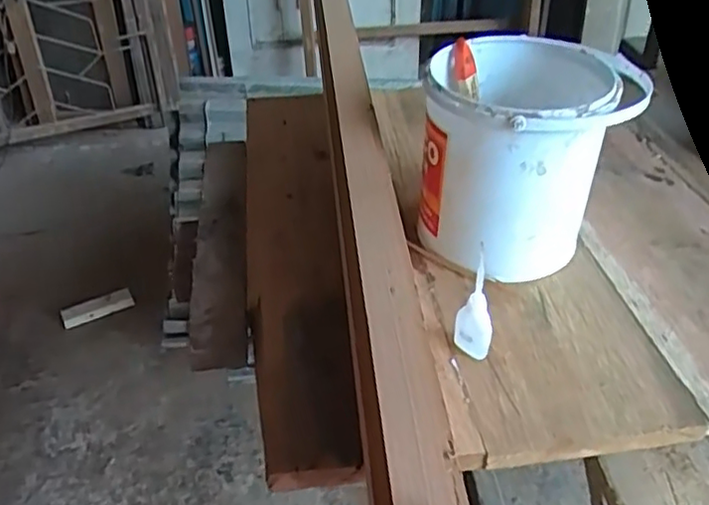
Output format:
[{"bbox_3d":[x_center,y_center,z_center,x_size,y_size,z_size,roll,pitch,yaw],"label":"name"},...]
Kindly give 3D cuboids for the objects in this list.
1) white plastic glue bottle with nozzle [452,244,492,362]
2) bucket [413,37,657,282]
[{"bbox_3d":[0.107,0.047,0.563,0.021,0.107,0.030,-22,45,-23],"label":"white plastic glue bottle with nozzle"},{"bbox_3d":[0.166,-0.098,0.674,0.179,0.184,0.178,-1,40,0],"label":"bucket"}]

